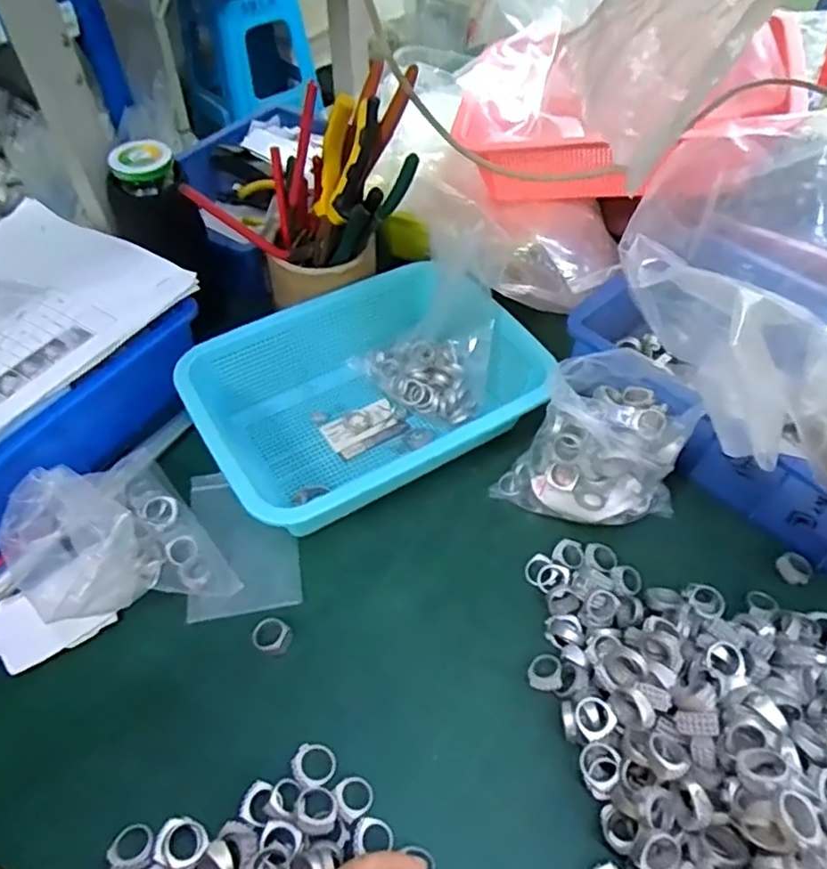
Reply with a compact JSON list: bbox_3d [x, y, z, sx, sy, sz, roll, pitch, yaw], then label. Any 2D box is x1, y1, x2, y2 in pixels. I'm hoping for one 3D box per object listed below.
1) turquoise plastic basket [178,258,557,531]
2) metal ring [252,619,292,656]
[{"bbox_3d":[-0.041,-0.029,0.542,0.262,0.091,0.195,-26,55,-21],"label":"turquoise plastic basket"},{"bbox_3d":[-0.096,0.138,0.443,0.026,0.008,0.023,16,52,12],"label":"metal ring"}]

